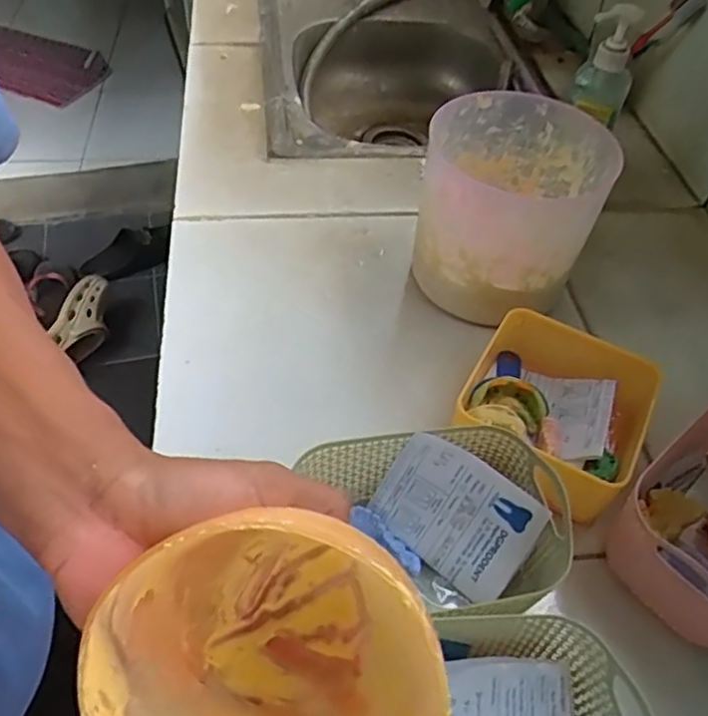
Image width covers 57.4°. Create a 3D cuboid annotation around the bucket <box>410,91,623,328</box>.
[{"bbox_3d":[0.141,-0.137,0.601,0.152,0.146,0.160,2,51,-2],"label":"bucket"}]

